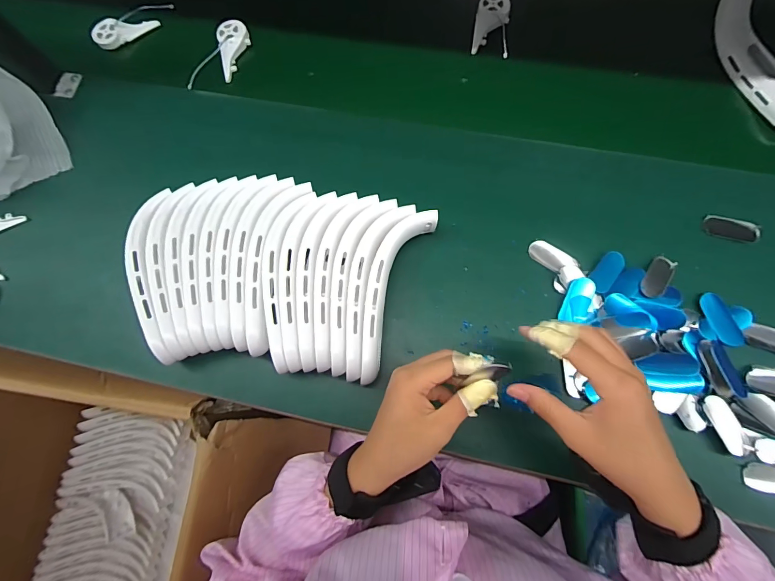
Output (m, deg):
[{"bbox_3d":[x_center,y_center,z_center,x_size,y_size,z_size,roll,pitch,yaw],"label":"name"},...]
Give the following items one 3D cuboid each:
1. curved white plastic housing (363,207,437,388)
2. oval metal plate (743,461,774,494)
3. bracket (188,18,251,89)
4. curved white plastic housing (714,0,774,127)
[{"bbox_3d":[0.000,0.001,0.408,0.048,0.044,0.203,20,75,8],"label":"curved white plastic housing"},{"bbox_3d":[0.380,0.186,0.361,0.057,0.006,0.025,13,76,5],"label":"oval metal plate"},{"bbox_3d":[-0.243,-0.340,0.540,0.049,0.013,0.121,24,86,-5],"label":"bracket"},{"bbox_3d":[0.474,-0.291,0.459,0.042,0.056,0.194,-16,75,-2],"label":"curved white plastic housing"}]

